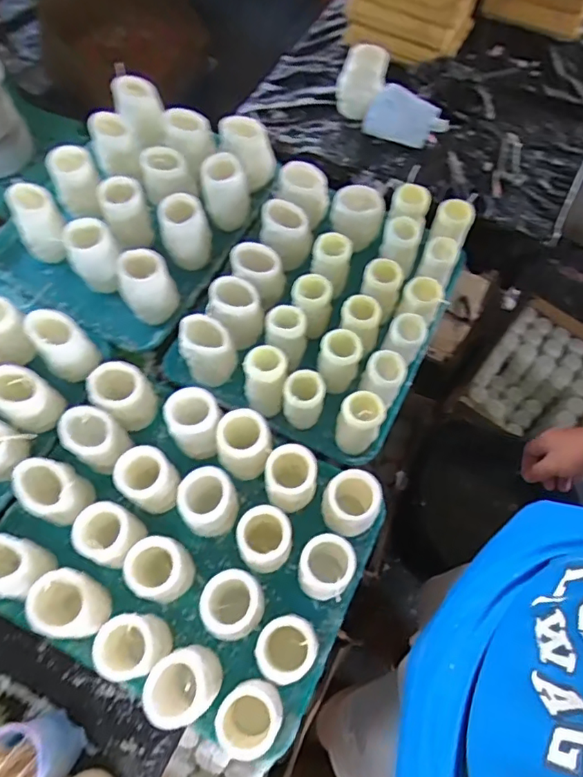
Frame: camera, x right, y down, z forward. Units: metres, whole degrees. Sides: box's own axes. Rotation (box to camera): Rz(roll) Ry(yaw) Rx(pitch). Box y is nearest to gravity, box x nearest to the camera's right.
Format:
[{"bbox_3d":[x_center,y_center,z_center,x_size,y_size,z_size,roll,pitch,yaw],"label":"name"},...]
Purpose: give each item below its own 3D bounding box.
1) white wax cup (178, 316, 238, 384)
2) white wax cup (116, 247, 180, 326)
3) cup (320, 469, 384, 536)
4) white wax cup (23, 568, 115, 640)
[{"bbox_3d":[-0.121,-0.054,0.744,0.064,0.093,0.068,0,67,-1],"label":"white wax cup"},{"bbox_3d":[-0.212,-0.148,0.756,0.072,0.094,0.069,0,67,-1],"label":"white wax cup"},{"bbox_3d":[0.072,0.146,0.650,0.062,0.115,0.068,0,67,-1],"label":"cup"},{"bbox_3d":[-0.247,0.245,0.591,0.070,0.095,0.067,0,67,-1],"label":"white wax cup"}]

